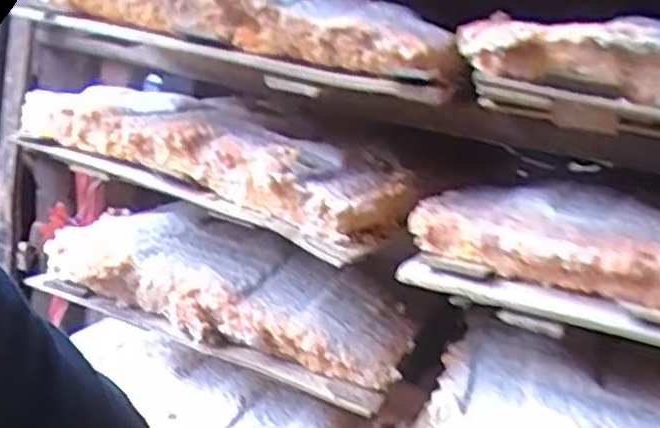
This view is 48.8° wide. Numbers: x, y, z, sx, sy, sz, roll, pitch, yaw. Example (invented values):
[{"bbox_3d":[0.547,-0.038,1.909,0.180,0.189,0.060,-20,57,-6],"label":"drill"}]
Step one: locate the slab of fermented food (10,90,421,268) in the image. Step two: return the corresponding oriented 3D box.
[{"bbox_3d":[-0.067,-0.036,0.414,0.225,0.046,0.094,16,15,24],"label":"slab of fermented food"}]

